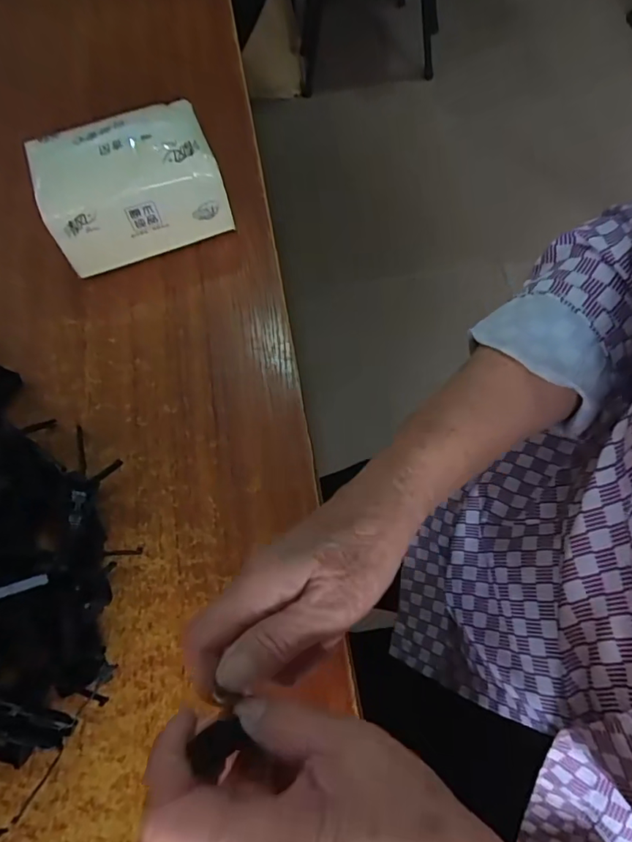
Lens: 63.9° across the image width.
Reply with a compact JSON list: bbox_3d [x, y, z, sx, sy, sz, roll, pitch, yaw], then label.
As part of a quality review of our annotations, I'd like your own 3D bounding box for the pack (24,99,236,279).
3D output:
[{"bbox_3d":[-0.145,-0.184,0.407,0.132,0.084,0.075,-21,66,-8],"label":"pack"}]

